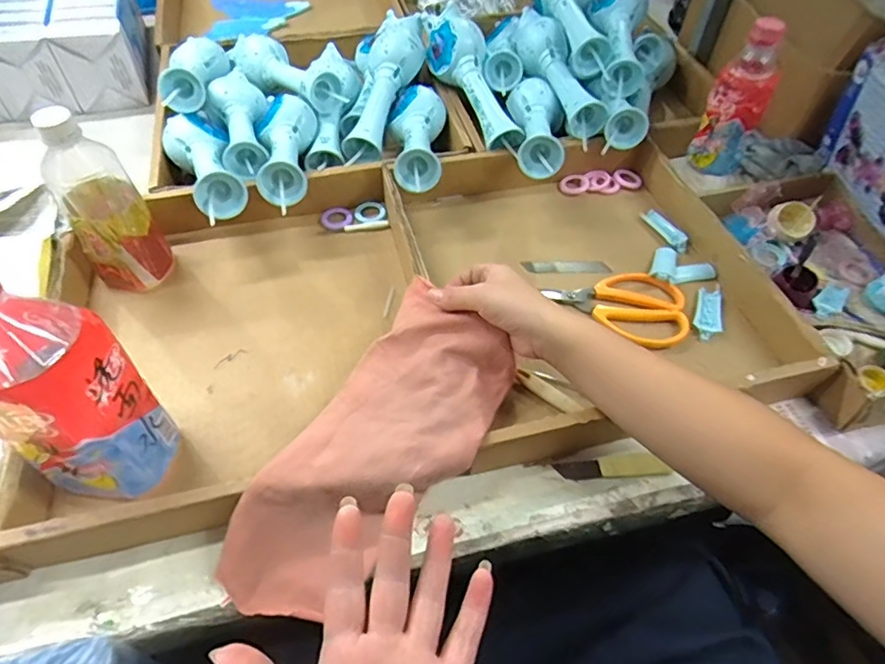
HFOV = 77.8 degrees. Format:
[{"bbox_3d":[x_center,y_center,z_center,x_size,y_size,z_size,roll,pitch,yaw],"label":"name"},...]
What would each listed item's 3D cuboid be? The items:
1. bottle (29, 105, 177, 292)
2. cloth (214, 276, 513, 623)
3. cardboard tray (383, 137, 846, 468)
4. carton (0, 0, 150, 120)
[{"bbox_3d":[-0.333,-0.126,0.534,0.071,0.185,0.081,-34,61,-24],"label":"bottle"},{"bbox_3d":[-0.058,0.090,0.443,0.138,0.059,0.285,34,67,21],"label":"cloth"},{"bbox_3d":[0.145,-0.076,0.584,0.346,0.075,0.376,-10,54,-9],"label":"cardboard tray"},{"bbox_3d":[-0.550,-0.439,0.806,0.181,0.108,0.237,-14,55,-12],"label":"carton"}]

